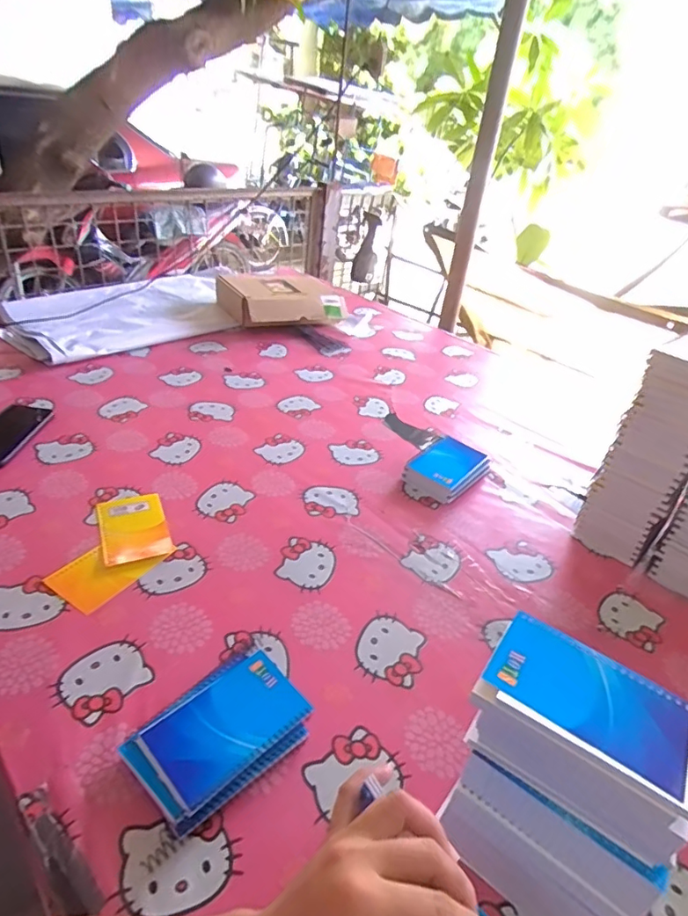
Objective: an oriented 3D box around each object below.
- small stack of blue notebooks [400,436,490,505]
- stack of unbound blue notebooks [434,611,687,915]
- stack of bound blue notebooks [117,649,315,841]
[{"bbox_3d":[0.166,0.017,0.852,0.088,0.035,0.138,31,41,31],"label":"small stack of blue notebooks"},{"bbox_3d":[0.157,0.244,0.399,0.148,0.171,0.116,27,39,26],"label":"stack of unbound blue notebooks"},{"bbox_3d":[-0.110,0.246,0.475,0.103,0.028,0.142,32,41,31],"label":"stack of bound blue notebooks"}]

